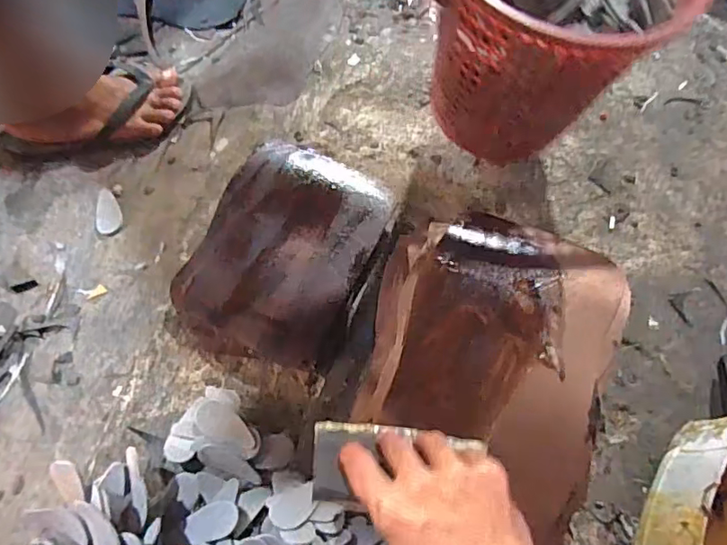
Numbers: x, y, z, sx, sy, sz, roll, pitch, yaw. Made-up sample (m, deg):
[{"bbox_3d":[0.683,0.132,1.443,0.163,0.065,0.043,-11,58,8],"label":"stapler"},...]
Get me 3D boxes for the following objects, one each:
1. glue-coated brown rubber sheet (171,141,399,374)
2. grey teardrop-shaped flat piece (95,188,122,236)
[{"bbox_3d":[-0.092,-0.031,0.680,0.203,0.053,0.289,19,69,6],"label":"glue-coated brown rubber sheet"},{"bbox_3d":[-0.353,-0.085,0.754,0.033,0.007,0.077,-17,69,-12],"label":"grey teardrop-shaped flat piece"}]

